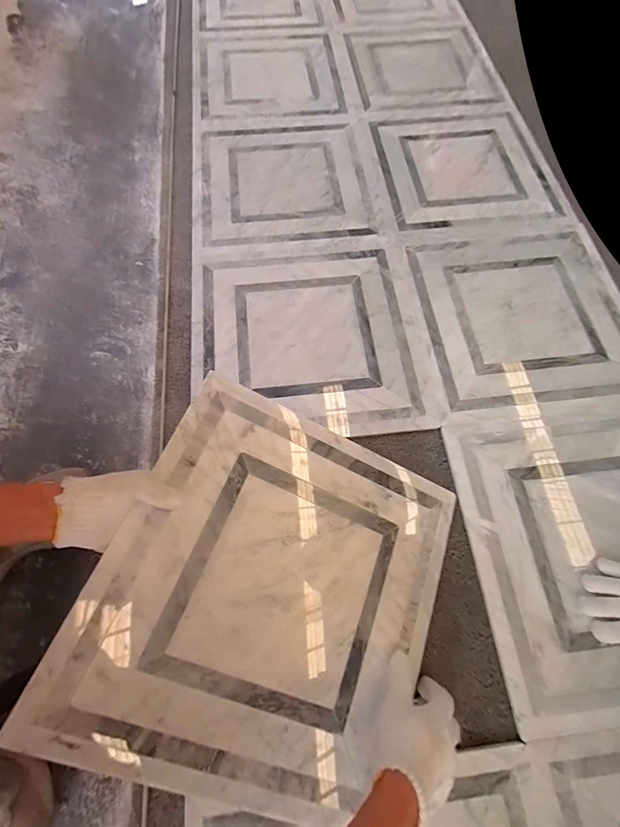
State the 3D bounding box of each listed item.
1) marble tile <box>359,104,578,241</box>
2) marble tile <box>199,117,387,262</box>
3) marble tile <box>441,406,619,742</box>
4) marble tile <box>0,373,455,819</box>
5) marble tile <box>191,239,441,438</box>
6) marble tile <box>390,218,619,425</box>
[{"bbox_3d":[0.339,-0.565,0.786,0.391,0.011,0.410,-5,69,-3],"label":"marble tile"},{"bbox_3d":[-0.057,-0.521,0.763,0.371,0.015,0.407,-7,69,-3],"label":"marble tile"},{"bbox_3d":[0.428,0.186,0.487,0.385,0.015,0.395,-6,69,-3],"label":"marble tile"},{"bbox_3d":[-0.022,0.203,0.410,0.396,0.011,0.389,28,67,-11],"label":"marble tile"},{"bbox_3d":[-0.010,-0.145,0.617,0.384,0.015,0.388,-6,69,-3],"label":"marble tile"},{"bbox_3d":[0.391,-0.190,0.643,0.404,0.018,0.398,-6,69,-3],"label":"marble tile"}]

